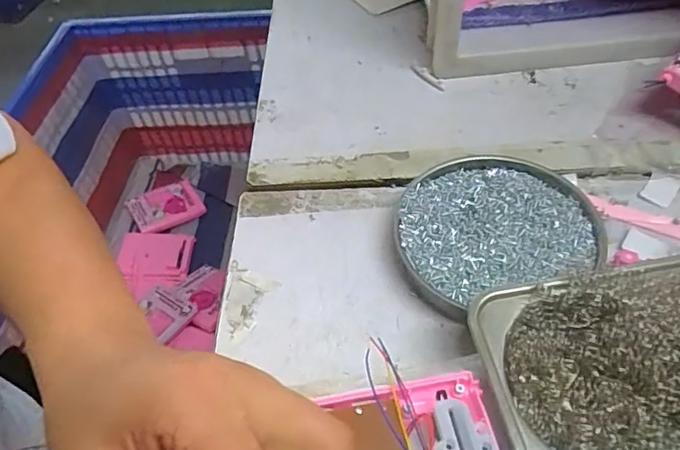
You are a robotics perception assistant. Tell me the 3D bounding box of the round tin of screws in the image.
[{"bbox_3d":[0.103,-0.001,0.367,0.130,0.025,0.115,-16,50,-7],"label":"round tin of screws"}]

